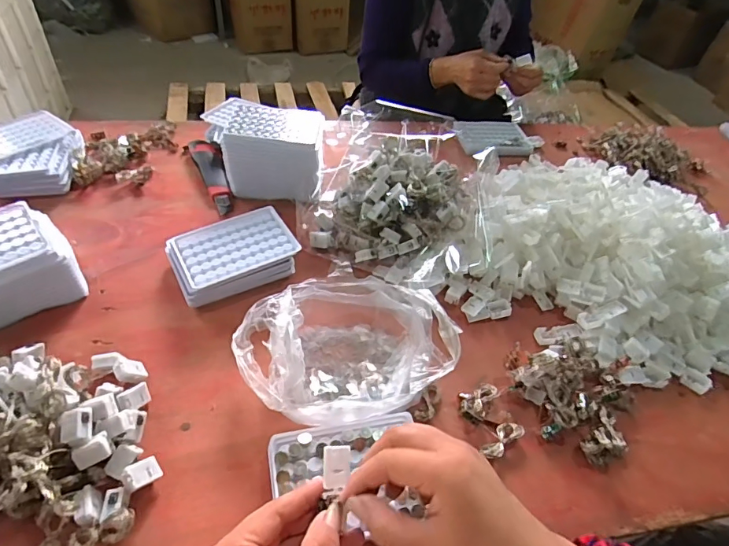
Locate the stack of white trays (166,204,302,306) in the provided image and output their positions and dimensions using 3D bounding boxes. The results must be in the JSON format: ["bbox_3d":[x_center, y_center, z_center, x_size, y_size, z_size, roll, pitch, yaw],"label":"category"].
[{"bbox_3d":[-0.158,-0.023,0.542,0.139,0.034,0.099,-21,53,-23],"label":"stack of white trays"}]

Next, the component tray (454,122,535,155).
[{"bbox_3d":[0.237,-0.247,0.820,0.132,0.018,0.097,-6,48,-13],"label":"component tray"}]

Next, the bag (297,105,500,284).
[{"bbox_3d":[0.044,-0.096,0.575,0.252,0.129,0.177,19,48,11],"label":"bag"}]

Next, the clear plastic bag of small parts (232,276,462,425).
[{"bbox_3d":[-0.019,0.073,0.456,0.200,0.056,0.153,-17,51,-20],"label":"clear plastic bag of small parts"}]

